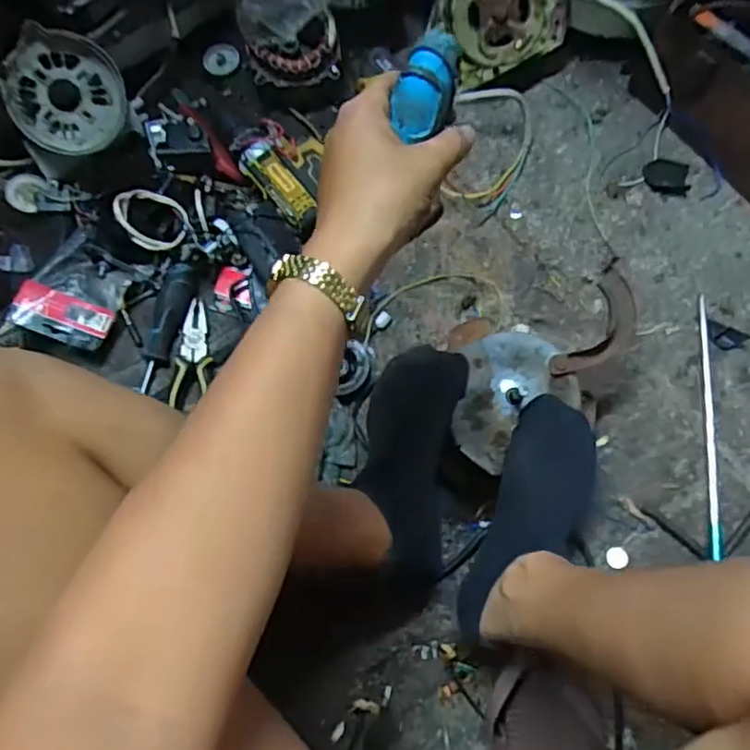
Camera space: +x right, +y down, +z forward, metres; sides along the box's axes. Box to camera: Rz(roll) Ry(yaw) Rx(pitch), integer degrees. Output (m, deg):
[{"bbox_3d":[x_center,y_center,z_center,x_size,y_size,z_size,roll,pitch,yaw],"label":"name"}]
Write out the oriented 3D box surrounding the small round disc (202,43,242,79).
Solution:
[{"bbox_3d":[-0.191,-0.393,0.845,0.045,0.004,0.041,0,92,-11],"label":"small round disc"}]

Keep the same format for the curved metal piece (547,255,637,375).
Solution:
[{"bbox_3d":[0.212,-0.043,0.630,0.050,0.011,0.113,30,103,10],"label":"curved metal piece"}]

